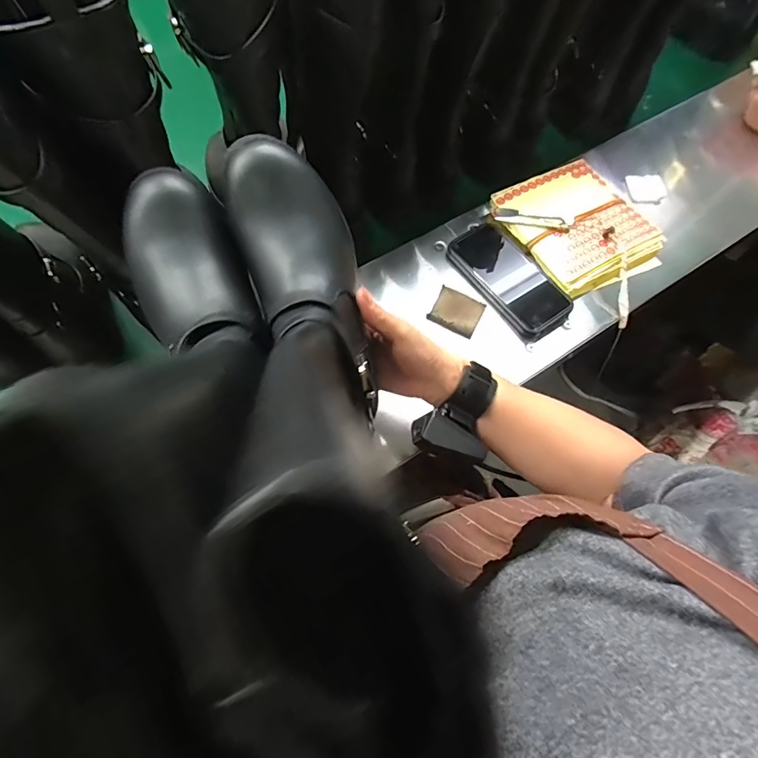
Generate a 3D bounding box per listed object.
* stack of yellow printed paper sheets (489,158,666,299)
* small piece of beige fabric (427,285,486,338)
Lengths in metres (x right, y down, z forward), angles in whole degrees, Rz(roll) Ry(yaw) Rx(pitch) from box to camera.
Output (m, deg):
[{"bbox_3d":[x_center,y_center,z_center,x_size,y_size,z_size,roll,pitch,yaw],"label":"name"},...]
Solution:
[{"bbox_3d":[0.269,-0.207,0.580,0.169,0.030,0.189,-30,71,-14],"label":"stack of yellow printed paper sheets"},{"bbox_3d":[0.096,-0.083,0.531,0.057,0.018,0.047,27,68,9],"label":"small piece of beige fabric"}]

